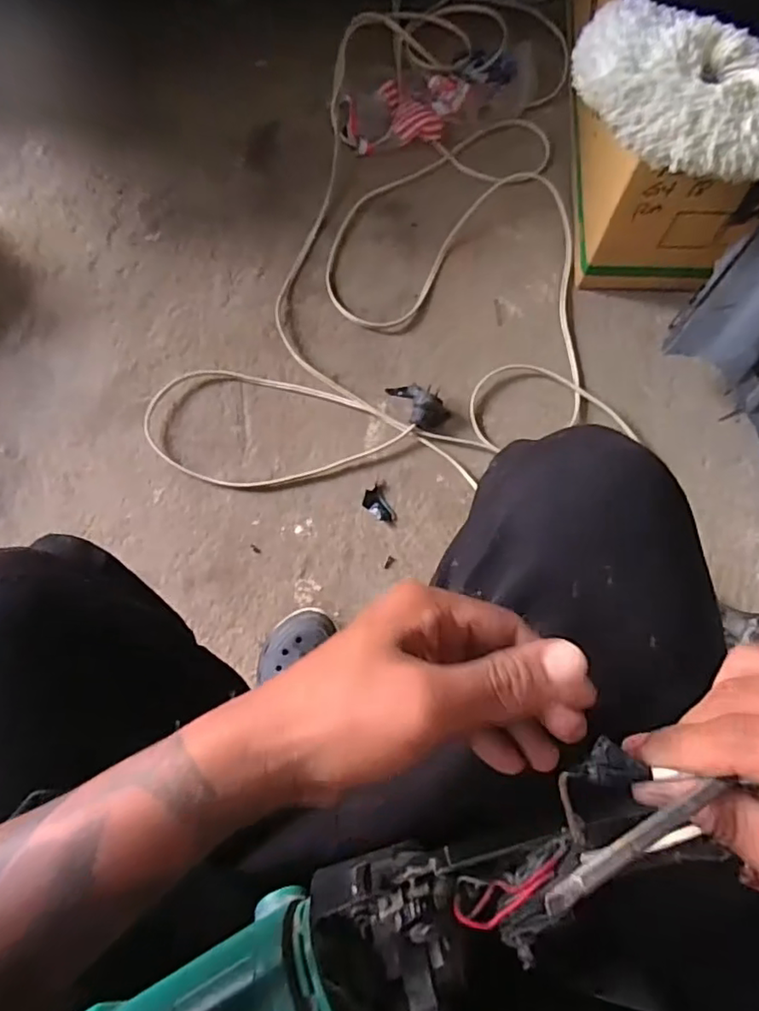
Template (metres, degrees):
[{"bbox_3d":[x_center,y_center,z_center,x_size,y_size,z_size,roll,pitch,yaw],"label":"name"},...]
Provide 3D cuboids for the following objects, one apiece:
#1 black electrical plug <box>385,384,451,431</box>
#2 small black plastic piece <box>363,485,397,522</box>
[{"bbox_3d":[0.053,-0.130,0.752,0.049,0.022,0.078,-31,80,-6],"label":"black electrical plug"},{"bbox_3d":[-0.001,0.002,0.732,0.029,0.007,0.048,-32,80,-6],"label":"small black plastic piece"}]

